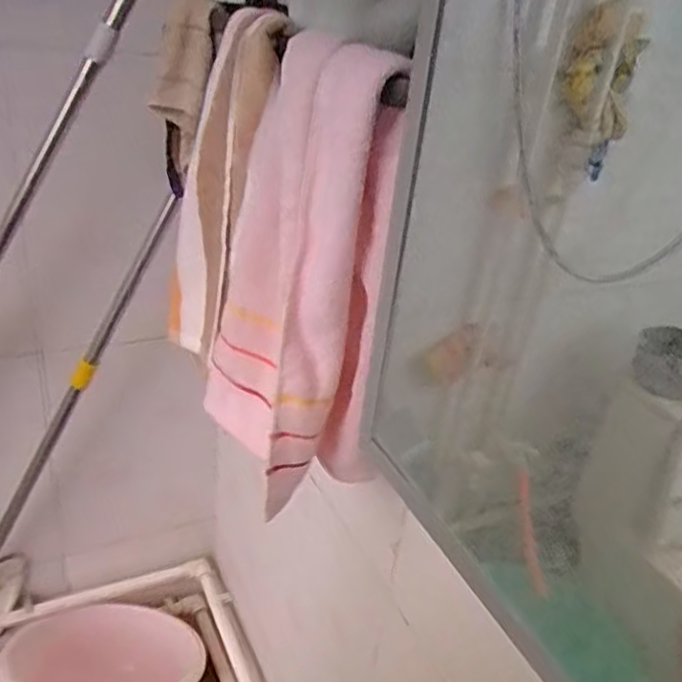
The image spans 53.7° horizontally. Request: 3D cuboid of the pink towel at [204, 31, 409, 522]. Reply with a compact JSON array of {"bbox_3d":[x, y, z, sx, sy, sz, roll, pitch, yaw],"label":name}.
[{"bbox_3d":[-0.045,-0.054,0.555,0.121,0.343,0.175,-1,31,-15],"label":"pink towel"}]

